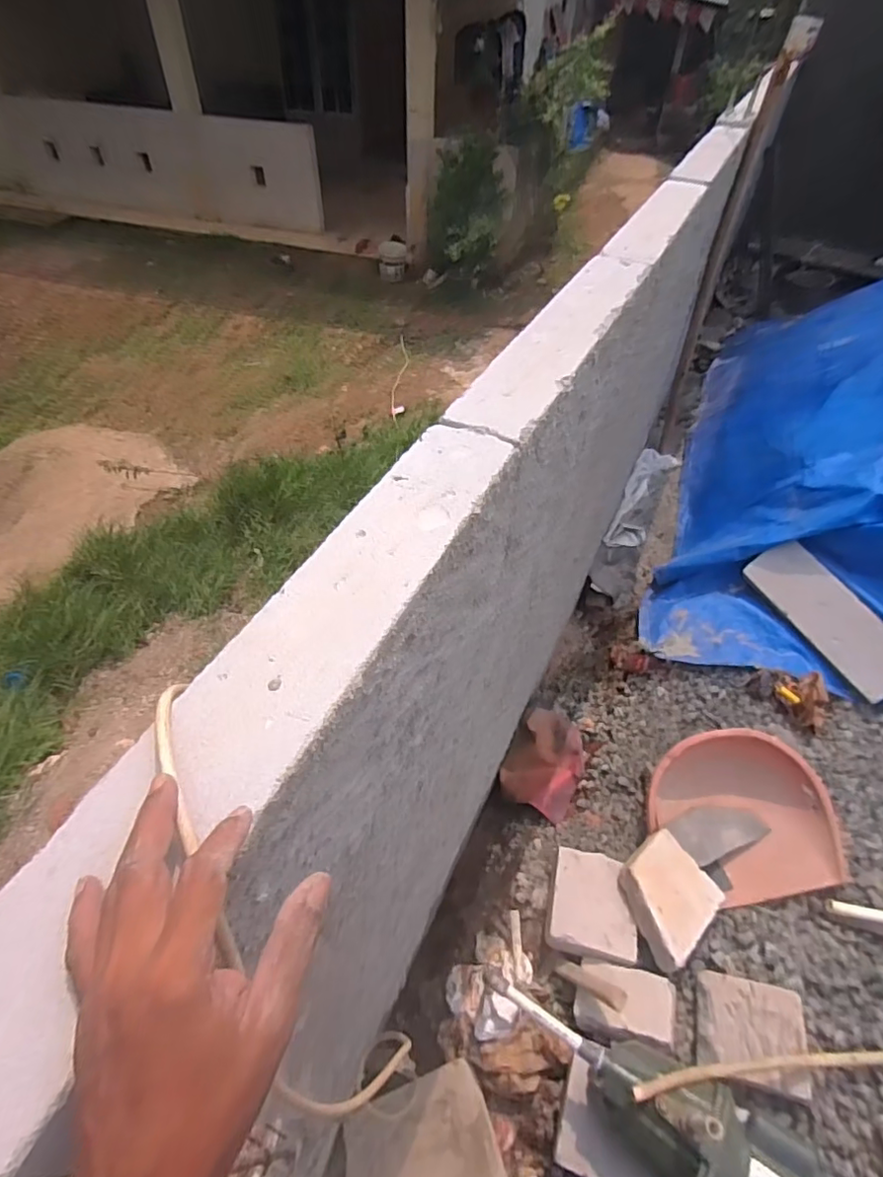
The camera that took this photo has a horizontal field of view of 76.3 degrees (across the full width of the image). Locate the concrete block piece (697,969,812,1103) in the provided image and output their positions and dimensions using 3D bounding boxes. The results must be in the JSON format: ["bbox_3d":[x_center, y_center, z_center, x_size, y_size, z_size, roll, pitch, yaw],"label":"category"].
[{"bbox_3d":[0.592,0.842,1.065,0.177,0.083,0.165,11,49,8],"label":"concrete block piece"}]

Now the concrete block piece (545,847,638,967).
[{"bbox_3d":[0.353,0.742,1.319,0.195,0.057,0.222,10,49,7],"label":"concrete block piece"}]

